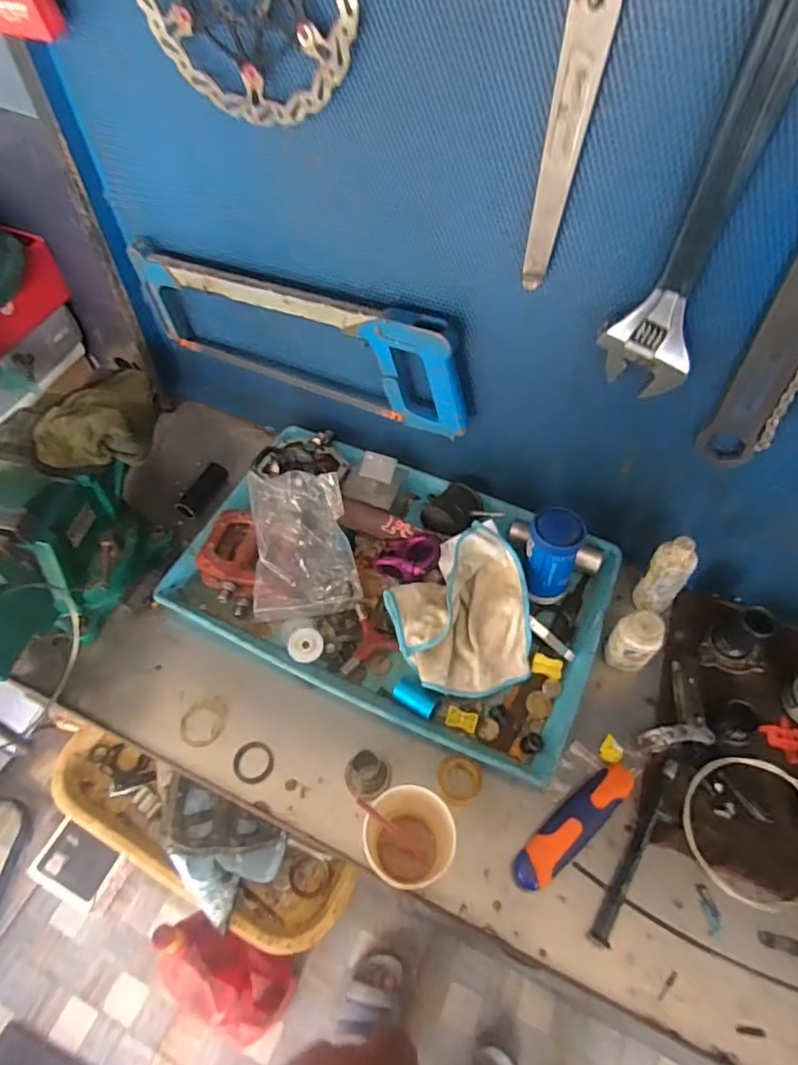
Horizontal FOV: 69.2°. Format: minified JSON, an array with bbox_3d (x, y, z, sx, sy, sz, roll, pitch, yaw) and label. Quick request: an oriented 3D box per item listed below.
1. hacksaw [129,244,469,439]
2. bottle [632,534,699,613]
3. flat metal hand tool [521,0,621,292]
[{"bbox_3d":[-0.104,-0.209,0.644,0.395,0.165,0.046,22,57,13],"label":"hacksaw"},{"bbox_3d":[0.284,0.046,0.615,0.033,0.100,0.038,-12,58,-8],"label":"bottle"},{"bbox_3d":[0.110,-0.256,0.389,0.025,0.192,0.006,2,55,-1],"label":"flat metal hand tool"}]

